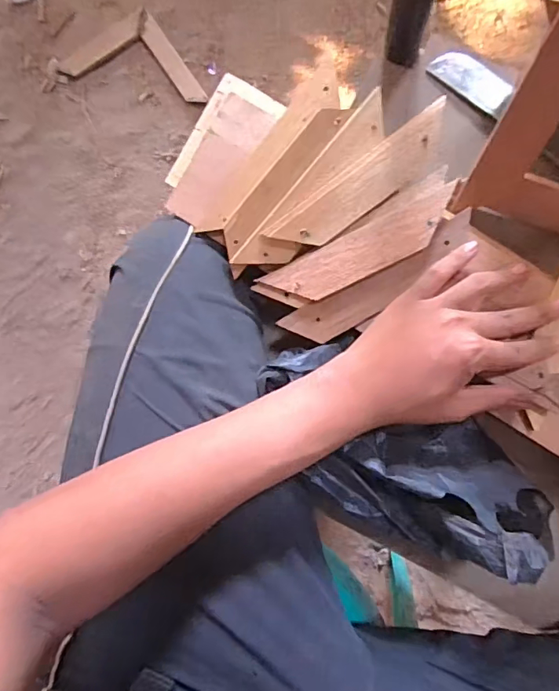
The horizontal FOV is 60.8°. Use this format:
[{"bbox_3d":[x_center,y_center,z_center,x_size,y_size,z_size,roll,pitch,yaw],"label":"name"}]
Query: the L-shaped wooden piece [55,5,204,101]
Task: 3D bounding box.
[{"bbox_3d":[-0.262,-0.528,0.856,0.276,0.017,0.123,12,95,5],"label":"L-shaped wooden piece"}]

